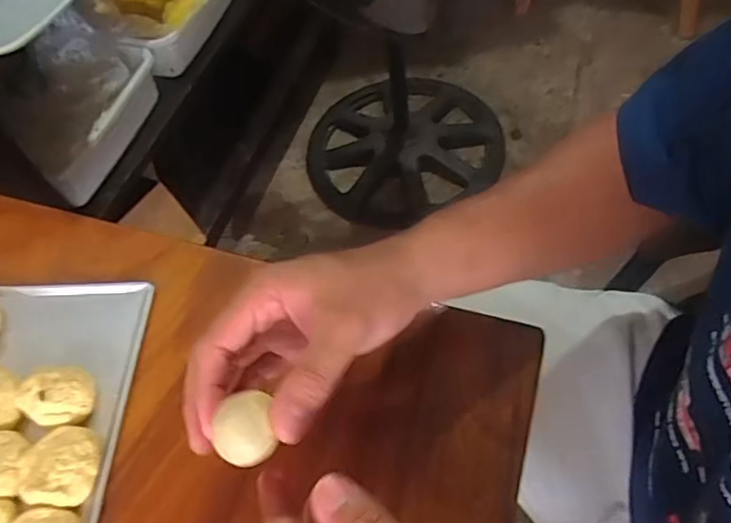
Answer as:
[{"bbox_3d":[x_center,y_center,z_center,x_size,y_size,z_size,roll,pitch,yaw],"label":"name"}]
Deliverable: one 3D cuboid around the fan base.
[{"bbox_3d":[0.087,-0.319,1.495,0.490,0.044,0.475,-24,59,-10],"label":"fan base"}]

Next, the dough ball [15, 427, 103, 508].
[{"bbox_3d":[-0.198,0.133,0.378,0.049,0.020,0.048,-2,57,4],"label":"dough ball"}]

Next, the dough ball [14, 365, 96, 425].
[{"bbox_3d":[-0.211,0.094,0.402,0.045,0.028,0.041,-2,57,4],"label":"dough ball"}]

